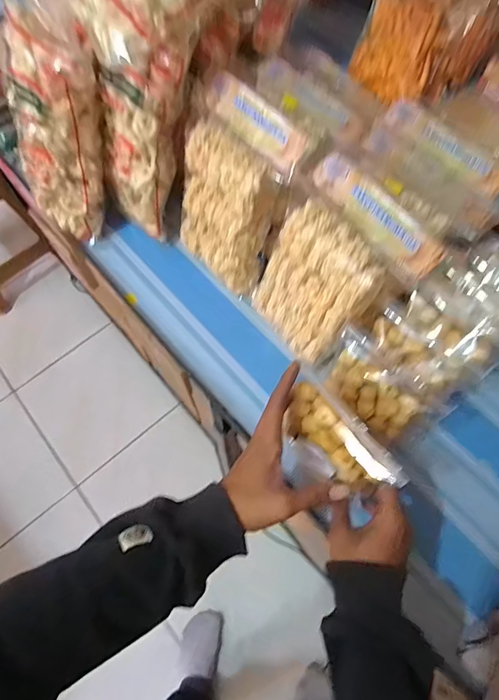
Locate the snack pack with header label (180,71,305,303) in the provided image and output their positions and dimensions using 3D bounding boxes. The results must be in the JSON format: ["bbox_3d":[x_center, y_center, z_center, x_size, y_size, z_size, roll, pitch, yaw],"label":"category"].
[{"bbox_3d":[-0.027,-0.218,0.608,0.070,0.254,0.176,-31,68,-32],"label":"snack pack with header label"}]

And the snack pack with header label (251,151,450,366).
[{"bbox_3d":[0.113,-0.094,0.543,0.158,0.188,0.170,-37,70,-13],"label":"snack pack with header label"}]

